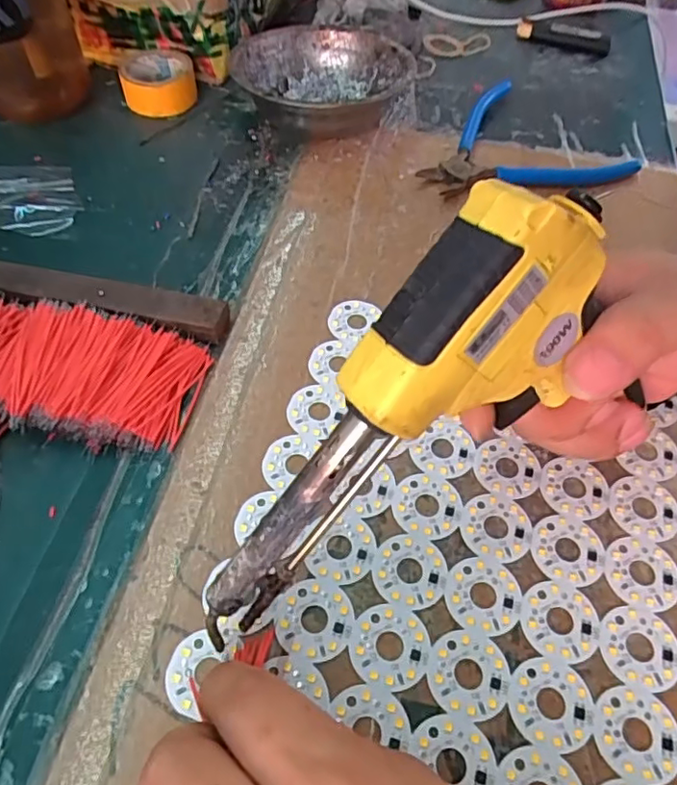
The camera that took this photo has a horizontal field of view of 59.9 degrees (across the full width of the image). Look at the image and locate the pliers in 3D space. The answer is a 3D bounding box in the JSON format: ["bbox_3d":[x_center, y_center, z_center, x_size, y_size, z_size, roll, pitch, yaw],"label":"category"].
[{"bbox_3d":[0.142,-0.168,0.412,0.122,0.014,0.137,26,58,16],"label":"pliers"}]

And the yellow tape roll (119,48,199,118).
[{"bbox_3d":[-0.135,-0.235,0.441,0.052,0.024,0.059,-13,56,-10],"label":"yellow tape roll"}]

